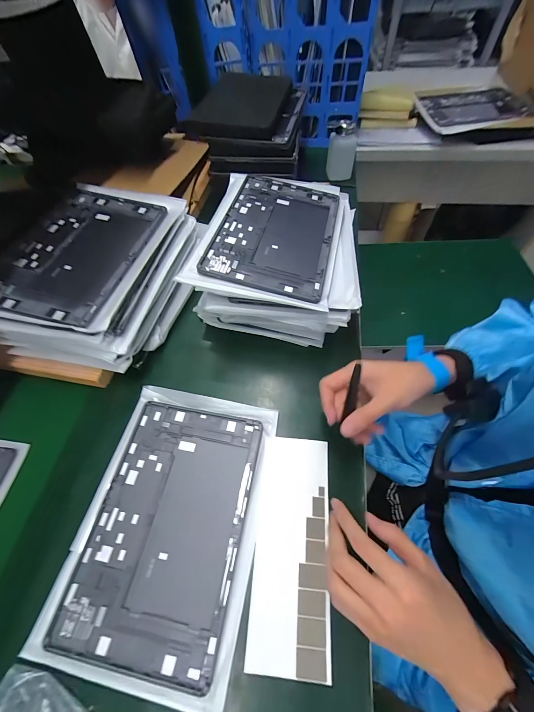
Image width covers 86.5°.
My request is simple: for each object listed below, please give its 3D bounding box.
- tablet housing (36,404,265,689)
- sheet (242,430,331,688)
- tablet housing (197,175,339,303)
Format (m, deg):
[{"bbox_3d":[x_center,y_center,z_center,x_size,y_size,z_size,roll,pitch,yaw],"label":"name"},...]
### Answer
[{"bbox_3d":[-0.111,0.185,0.327,0.165,0.008,0.253,7,60,8],"label":"tablet housing"},{"bbox_3d":[0.029,0.202,0.317,0.079,0.006,0.216,5,59,3],"label":"sheet"},{"bbox_3d":[0.016,-0.193,0.437,0.167,0.007,0.261,14,59,2],"label":"tablet housing"}]

